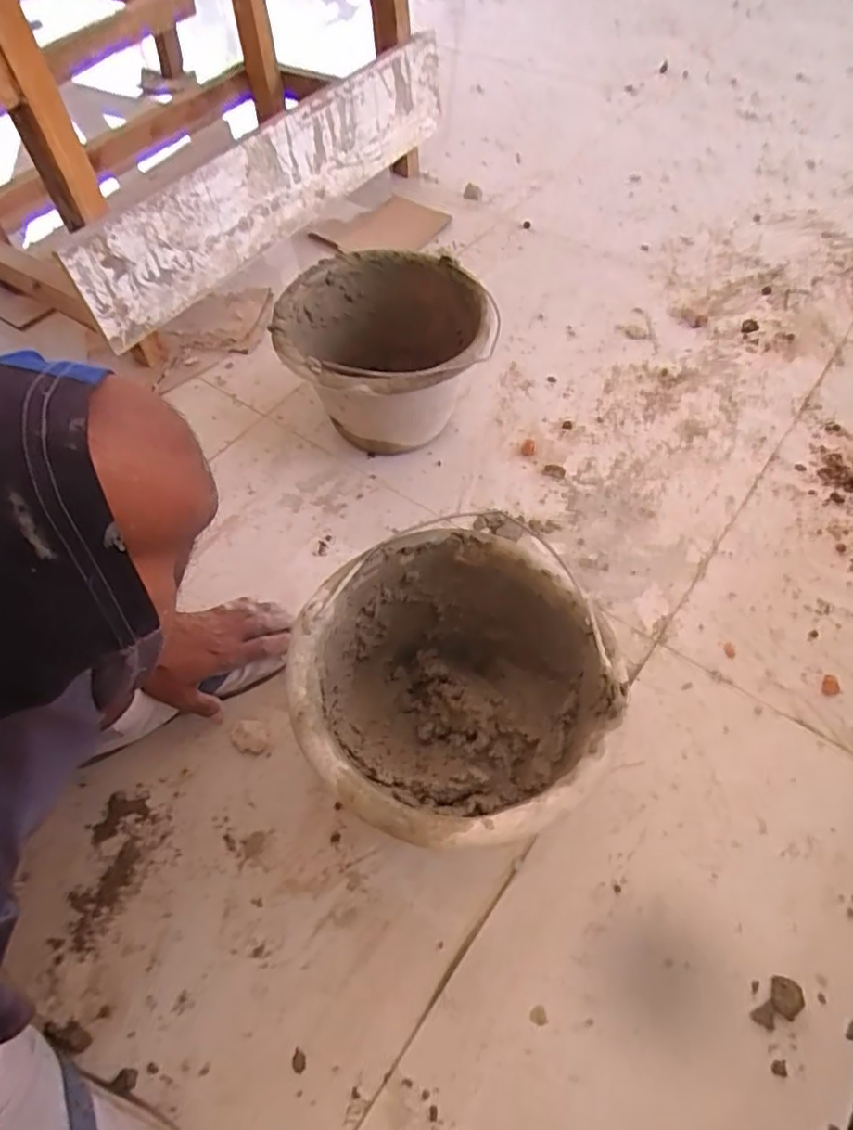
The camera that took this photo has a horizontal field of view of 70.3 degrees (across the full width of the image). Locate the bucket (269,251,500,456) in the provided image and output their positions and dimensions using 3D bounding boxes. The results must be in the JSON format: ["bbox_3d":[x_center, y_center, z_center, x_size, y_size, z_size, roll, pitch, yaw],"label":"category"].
[{"bbox_3d":[-0.046,-0.252,0.777,0.246,0.183,0.239,-1,59,2],"label":"bucket"}]

